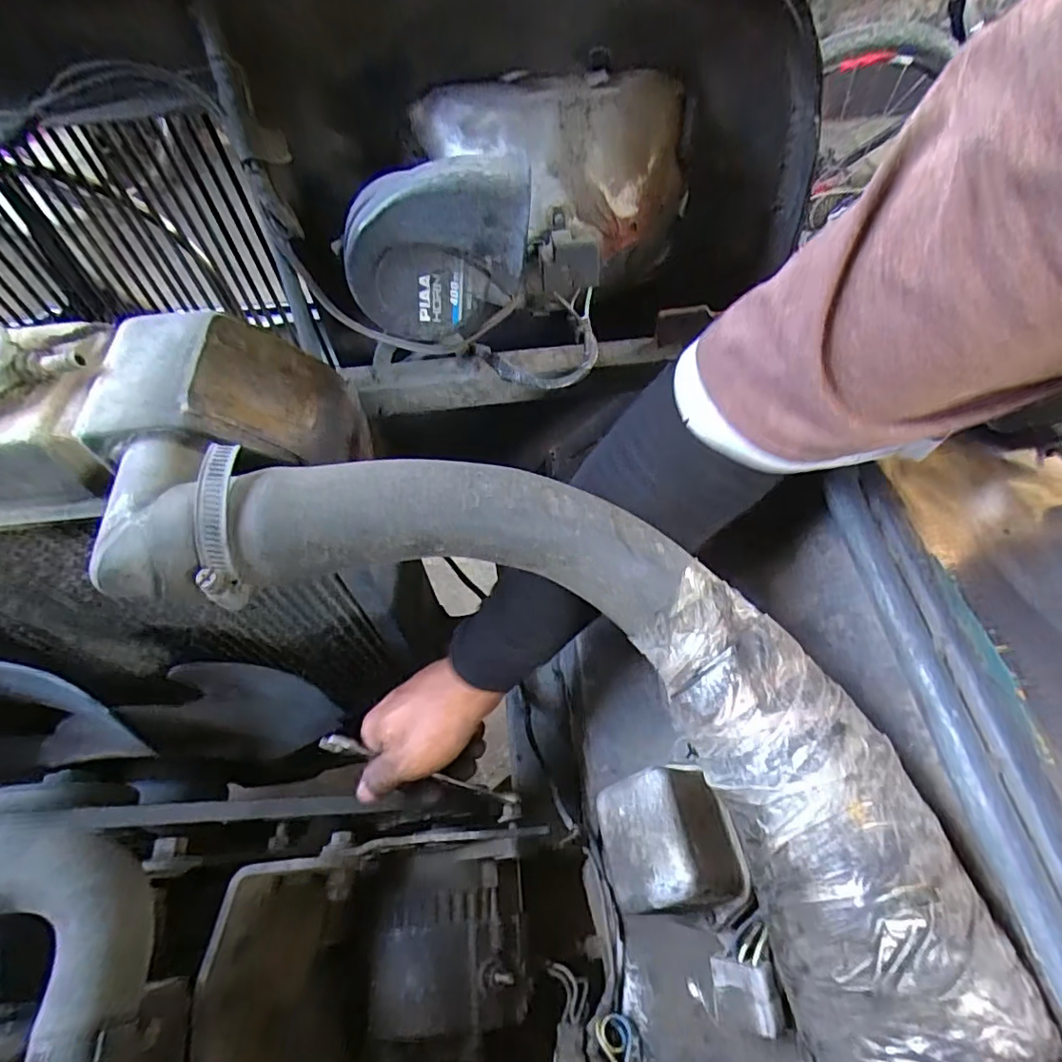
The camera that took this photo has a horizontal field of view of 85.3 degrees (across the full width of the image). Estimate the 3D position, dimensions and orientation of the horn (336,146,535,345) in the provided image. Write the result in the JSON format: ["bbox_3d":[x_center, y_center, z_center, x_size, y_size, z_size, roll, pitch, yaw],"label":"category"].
[{"bbox_3d":[-0.044,-0.140,0.289,0.090,0.080,0.040,4,57,6],"label":"horn"}]

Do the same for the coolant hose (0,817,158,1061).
[{"bbox_3d":[-0.218,0.178,0.256,0.136,0.038,0.076,31,63,21],"label":"coolant hose"}]

